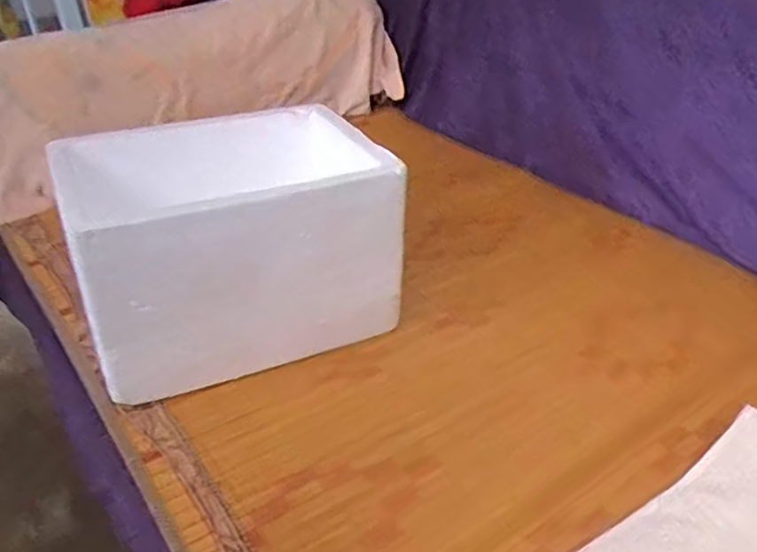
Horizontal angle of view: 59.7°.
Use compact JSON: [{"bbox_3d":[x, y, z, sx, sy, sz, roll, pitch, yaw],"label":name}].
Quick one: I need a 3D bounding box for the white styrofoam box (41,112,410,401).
[{"bbox_3d":[-0.163,-0.050,0.755,0.331,0.209,0.298,-17,36,-17],"label":"white styrofoam box"}]

